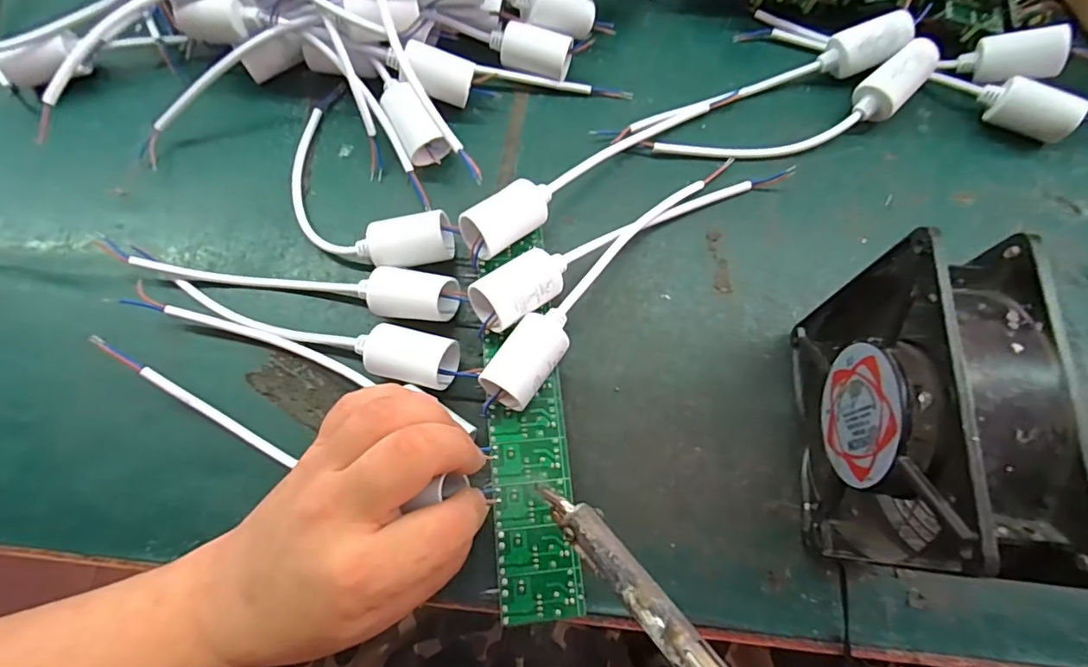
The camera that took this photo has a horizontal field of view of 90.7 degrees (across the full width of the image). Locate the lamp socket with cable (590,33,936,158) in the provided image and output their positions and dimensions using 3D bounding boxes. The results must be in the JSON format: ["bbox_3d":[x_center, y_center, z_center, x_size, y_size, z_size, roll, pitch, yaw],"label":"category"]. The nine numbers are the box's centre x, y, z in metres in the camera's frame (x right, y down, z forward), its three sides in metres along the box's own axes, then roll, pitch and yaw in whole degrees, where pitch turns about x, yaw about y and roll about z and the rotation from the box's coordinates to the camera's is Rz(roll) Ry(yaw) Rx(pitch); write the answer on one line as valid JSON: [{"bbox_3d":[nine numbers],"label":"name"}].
[{"bbox_3d":[0.154,-0.135,0.335,0.189,0.031,0.037,-18,72,-6],"label":"lamp socket with cable"}]

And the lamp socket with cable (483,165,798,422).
[{"bbox_3d":[0.052,-0.039,0.298,0.226,0.042,0.035,-42,76,-13],"label":"lamp socket with cable"}]

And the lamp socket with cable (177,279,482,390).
[{"bbox_3d":[-0.125,0.002,0.291,0.177,0.032,0.028,12,71,4],"label":"lamp socket with cable"}]

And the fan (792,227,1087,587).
[{"bbox_3d":[0.152,0.035,0.229,0.039,0.122,0.116,4,71,2],"label":"fan"}]

